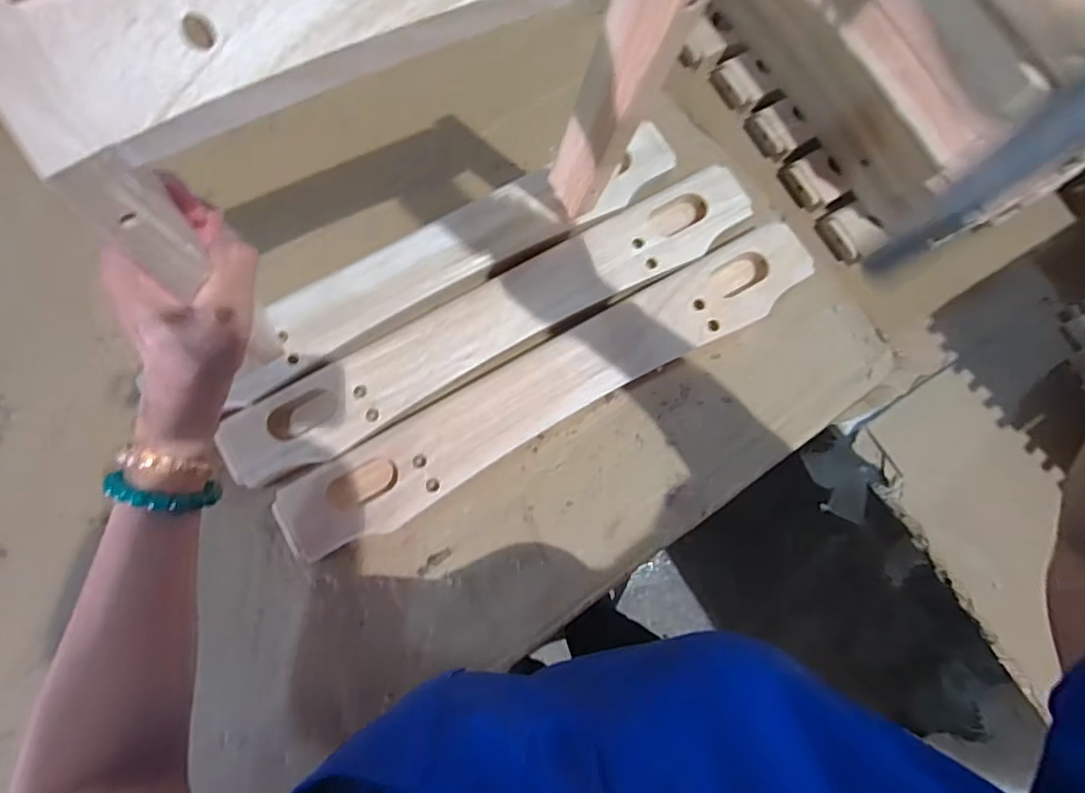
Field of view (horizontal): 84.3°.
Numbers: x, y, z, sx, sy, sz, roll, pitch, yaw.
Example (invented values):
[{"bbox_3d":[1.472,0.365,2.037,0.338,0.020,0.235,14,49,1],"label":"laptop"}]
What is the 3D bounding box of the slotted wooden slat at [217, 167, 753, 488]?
[{"bbox_3d":[-0.035,-0.069,0.509,0.479,0.015,0.067,-29,80,-10],"label":"slotted wooden slat"}]

